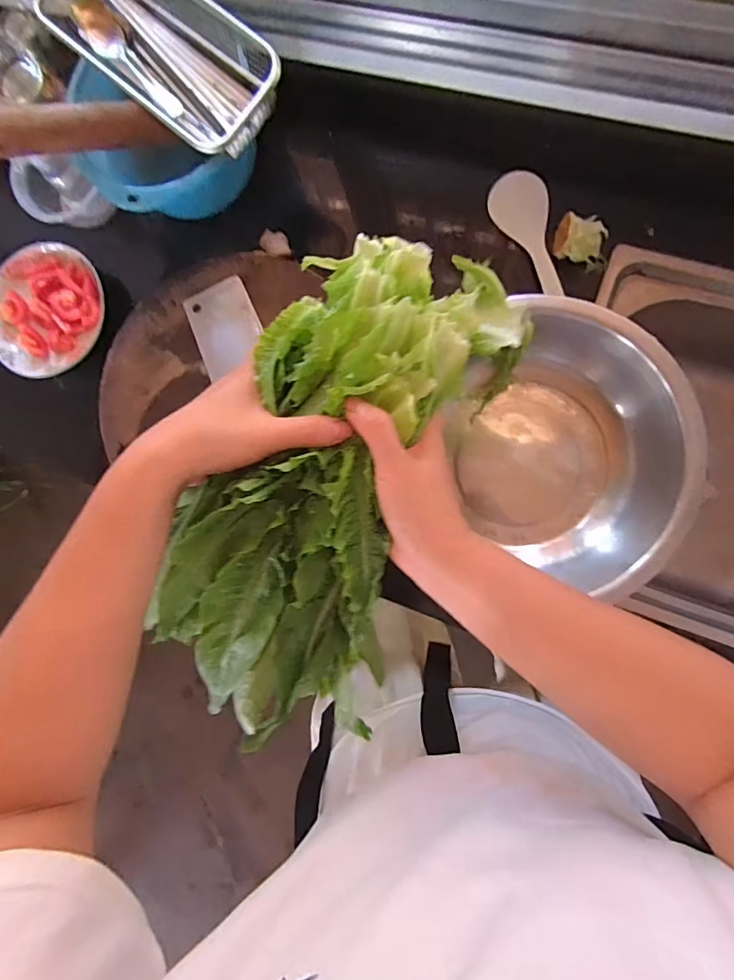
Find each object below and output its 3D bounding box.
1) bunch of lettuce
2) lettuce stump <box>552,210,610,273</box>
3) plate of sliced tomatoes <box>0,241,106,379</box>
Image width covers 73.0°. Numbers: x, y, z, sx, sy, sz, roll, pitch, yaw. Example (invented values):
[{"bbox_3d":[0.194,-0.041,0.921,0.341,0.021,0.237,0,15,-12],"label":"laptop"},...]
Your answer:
[{"bbox_3d":[-0.027,0.003,0.354,0.166,0.104,0.354,25,95,10],"label":"bunch of lettuce"},{"bbox_3d":[0.247,-0.284,0.561,0.062,0.038,0.048,21,91,10],"label":"lettuce stump"},{"bbox_3d":[-0.445,-0.249,0.676,0.161,0.034,0.176,44,95,9],"label":"plate of sliced tomatoes"}]

